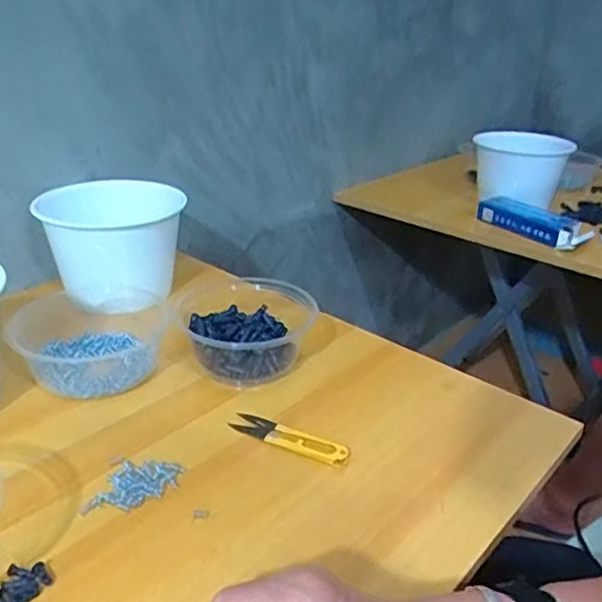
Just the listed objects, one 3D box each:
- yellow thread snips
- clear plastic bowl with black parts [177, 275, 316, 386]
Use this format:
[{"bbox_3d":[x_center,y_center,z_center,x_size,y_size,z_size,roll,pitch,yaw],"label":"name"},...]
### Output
[{"bbox_3d":[-0.010,0.112,0.499,0.101,0.015,0.023,16,29,26],"label":"yellow thread snips"},{"bbox_3d":[-0.053,0.022,0.604,0.109,0.047,0.153,10,29,14],"label":"clear plastic bowl with black parts"}]

